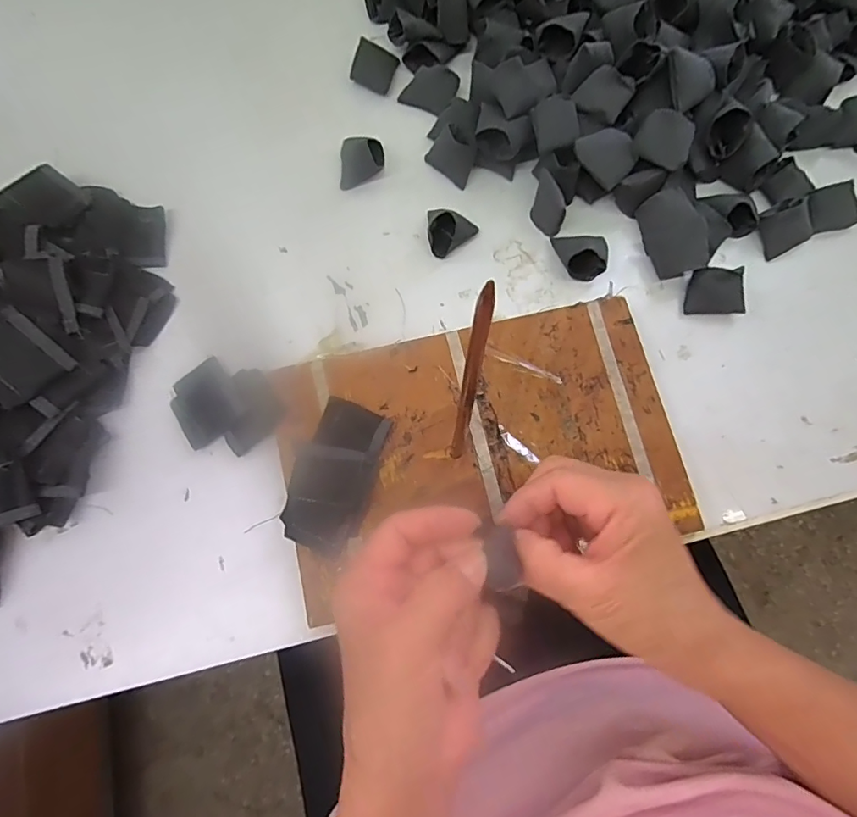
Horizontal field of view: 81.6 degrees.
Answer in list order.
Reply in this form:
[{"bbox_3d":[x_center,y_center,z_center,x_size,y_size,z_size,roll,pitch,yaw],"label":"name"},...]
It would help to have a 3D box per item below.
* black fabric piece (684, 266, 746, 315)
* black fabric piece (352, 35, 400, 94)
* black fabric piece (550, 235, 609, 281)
[{"bbox_3d":[0.219,-0.089,0.376,0.041,0.022,0.031,4,75,0],"label":"black fabric piece"},{"bbox_3d":[-0.046,-0.294,0.425,0.032,0.018,0.036,23,76,5],"label":"black fabric piece"},{"bbox_3d":[0.119,-0.120,0.381,0.040,0.026,0.035,-1,75,-1],"label":"black fabric piece"}]

